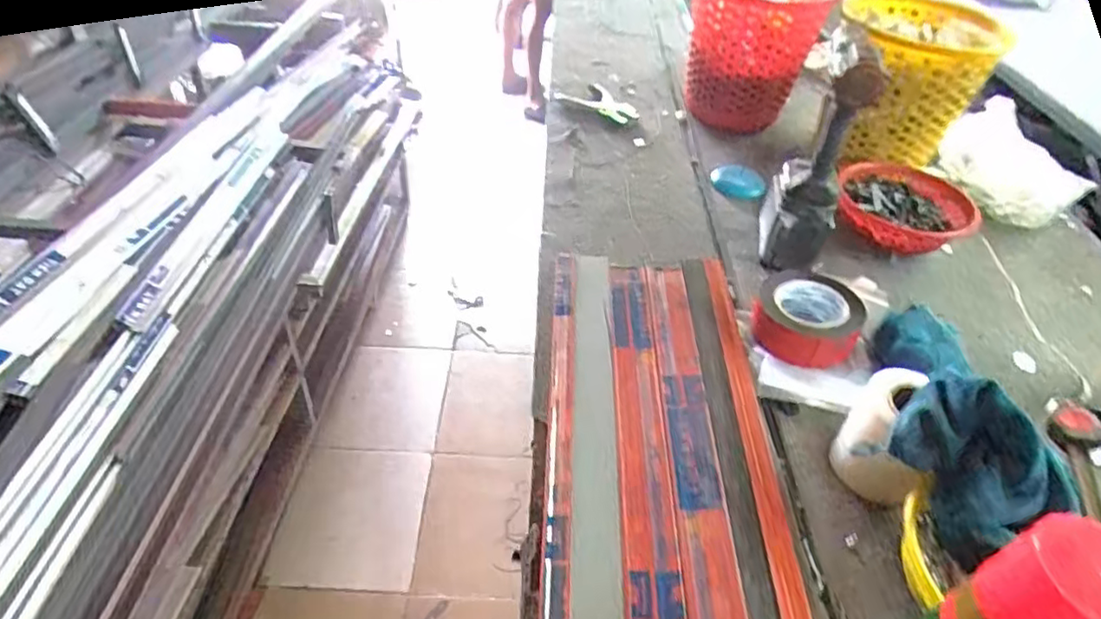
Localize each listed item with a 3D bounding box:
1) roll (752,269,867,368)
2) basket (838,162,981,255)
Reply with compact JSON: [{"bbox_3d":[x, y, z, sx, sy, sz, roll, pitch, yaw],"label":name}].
[{"bbox_3d":[0.308,0.005,0.762,0.117,0.047,0.111,2,43,-2],"label":"roll"},{"bbox_3d":[0.532,-0.155,0.966,0.197,0.052,0.193,18,44,14],"label":"basket"}]

